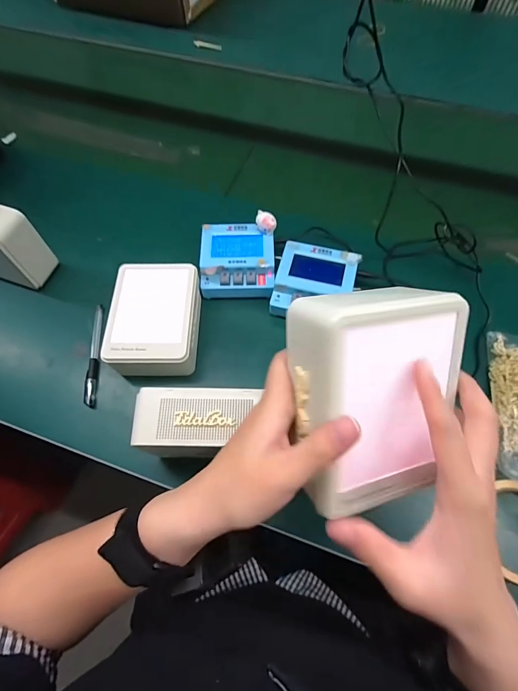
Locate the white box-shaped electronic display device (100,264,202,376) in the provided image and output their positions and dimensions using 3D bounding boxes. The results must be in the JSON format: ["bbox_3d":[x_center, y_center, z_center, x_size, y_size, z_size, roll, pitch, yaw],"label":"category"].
[{"bbox_3d":[-0.129,-0.030,0.455,0.105,0.063,0.141,1,63,1],"label":"white box-shaped electronic display device"}]

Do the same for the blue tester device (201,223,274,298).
[{"bbox_3d":[-0.029,-0.116,0.492,0.103,0.049,0.100,0,63,1],"label":"blue tester device"}]

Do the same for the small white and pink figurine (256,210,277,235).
[{"bbox_3d":[0.010,-0.168,0.478,0.027,0.022,0.021,3,63,3],"label":"small white and pink figurine"}]

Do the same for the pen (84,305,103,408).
[{"bbox_3d":[-0.216,0.010,0.462,0.015,0.012,0.144,-6,63,-2],"label":"pen"}]

